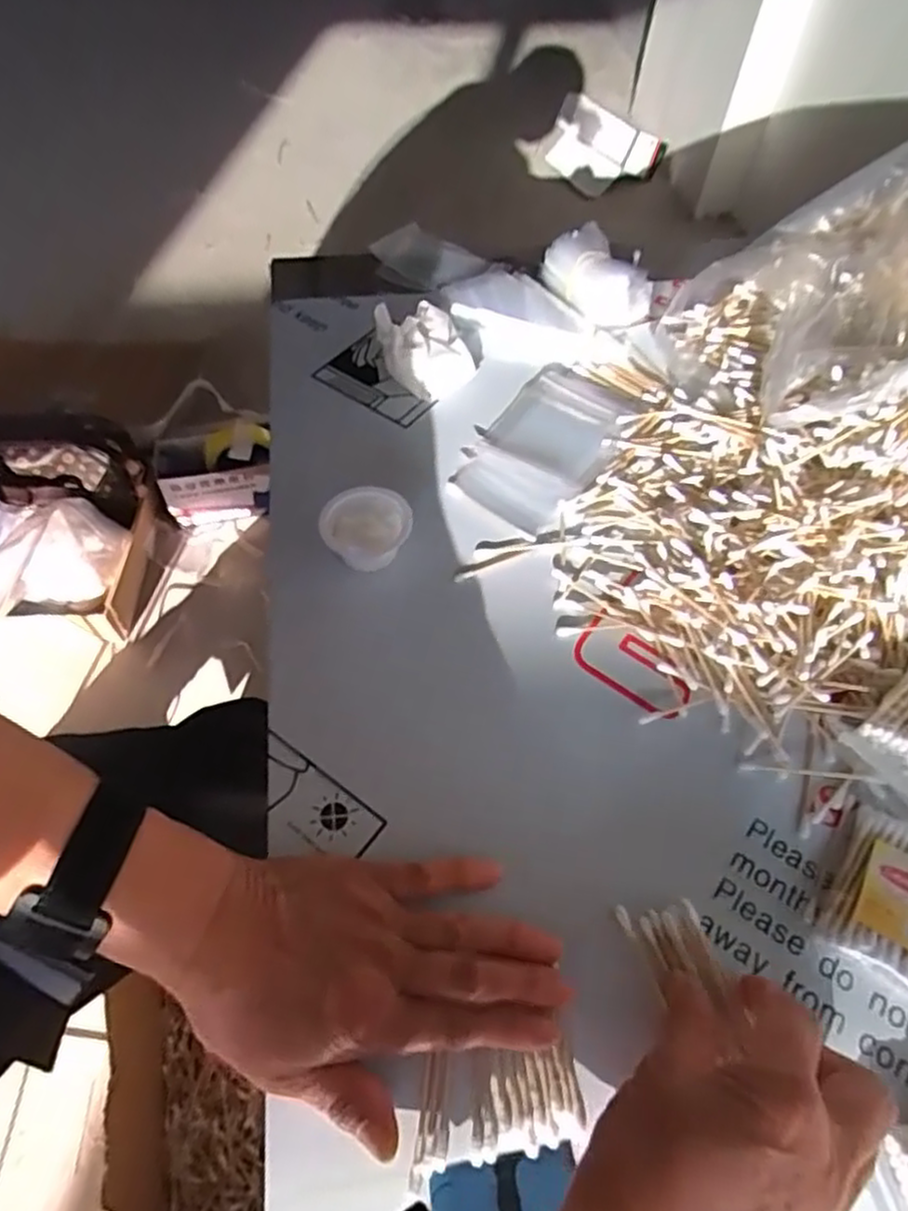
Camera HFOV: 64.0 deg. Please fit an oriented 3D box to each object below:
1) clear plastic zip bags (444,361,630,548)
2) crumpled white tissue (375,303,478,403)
[{"bbox_3d":[0.065,-0.114,0.504,0.081,0.008,0.148,30,65,21],"label":"clear plastic zip bags"},{"bbox_3d":[-0.021,-0.191,0.544,0.067,0.041,0.071,-20,60,-15],"label":"crumpled white tissue"}]

